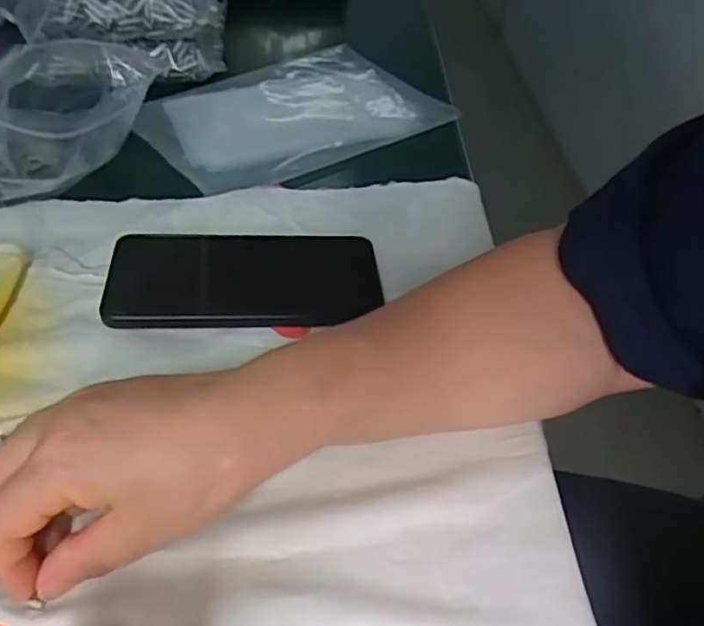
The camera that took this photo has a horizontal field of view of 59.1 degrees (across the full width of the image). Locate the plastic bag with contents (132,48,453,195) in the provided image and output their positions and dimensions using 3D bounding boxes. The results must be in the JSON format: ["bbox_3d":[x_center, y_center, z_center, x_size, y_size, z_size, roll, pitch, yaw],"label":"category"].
[{"bbox_3d":[-0.054,-0.189,0.567,0.255,0.019,0.184,-28,51,-30],"label":"plastic bag with contents"}]

